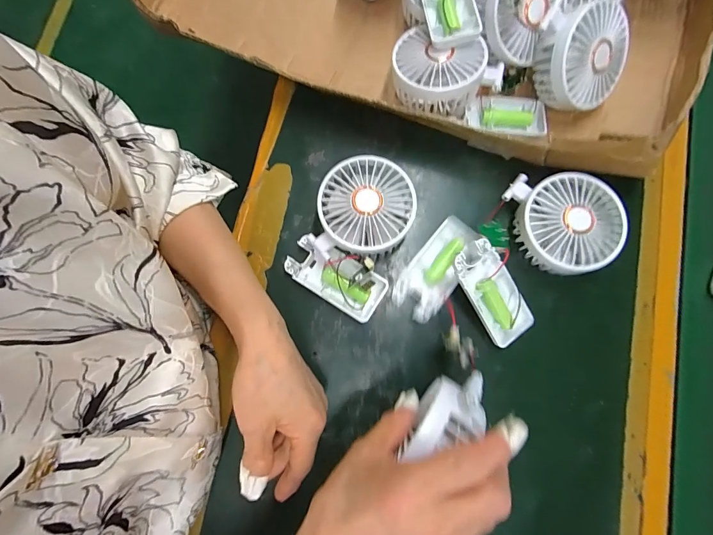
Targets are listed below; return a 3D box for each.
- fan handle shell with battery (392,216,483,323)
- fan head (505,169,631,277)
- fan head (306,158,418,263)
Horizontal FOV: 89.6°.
[{"bbox_3d":[0.074,0.001,0.340,0.046,0.017,0.099,34,82,7],"label":"fan handle shell with battery"},{"bbox_3d":[0.185,-0.039,0.333,0.096,0.047,0.093,-5,80,-1],"label":"fan head"},{"bbox_3d":[0.009,-0.051,0.335,0.087,0.048,0.093,13,80,2],"label":"fan head"}]

